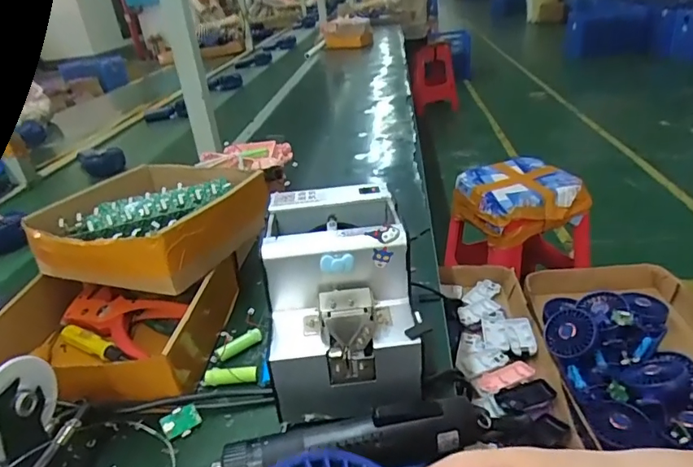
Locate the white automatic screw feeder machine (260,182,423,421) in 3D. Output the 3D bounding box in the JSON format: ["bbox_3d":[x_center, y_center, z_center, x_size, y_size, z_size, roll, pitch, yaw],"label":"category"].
[{"bbox_3d":[-0.006,0.060,0.462,0.123,0.150,0.166,-7,28,-1],"label":"white automatic screw feeder machine"}]

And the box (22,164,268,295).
[{"bbox_3d":[-0.224,-0.018,0.583,0.210,0.060,0.225,8,31,24],"label":"box"}]

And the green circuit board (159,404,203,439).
[{"bbox_3d":[-0.146,0.166,0.433,0.026,0.004,0.031,46,49,15],"label":"green circuit board"}]

